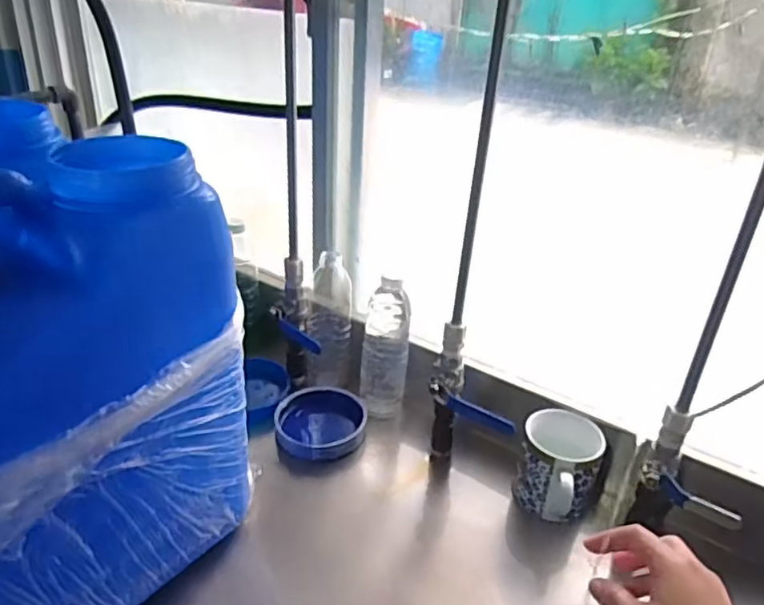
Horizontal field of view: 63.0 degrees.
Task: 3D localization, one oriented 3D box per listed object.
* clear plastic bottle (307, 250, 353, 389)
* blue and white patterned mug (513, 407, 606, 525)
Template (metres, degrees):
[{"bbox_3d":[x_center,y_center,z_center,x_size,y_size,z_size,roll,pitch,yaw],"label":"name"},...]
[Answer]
[{"bbox_3d":[-0.076,0.044,0.920,0.067,0.191,0.078,0,29,-7],"label":"clear plastic bottle"},{"bbox_3d":[0.204,0.198,0.738,0.093,0.094,0.120,15,31,19],"label":"blue and white patterned mug"}]

